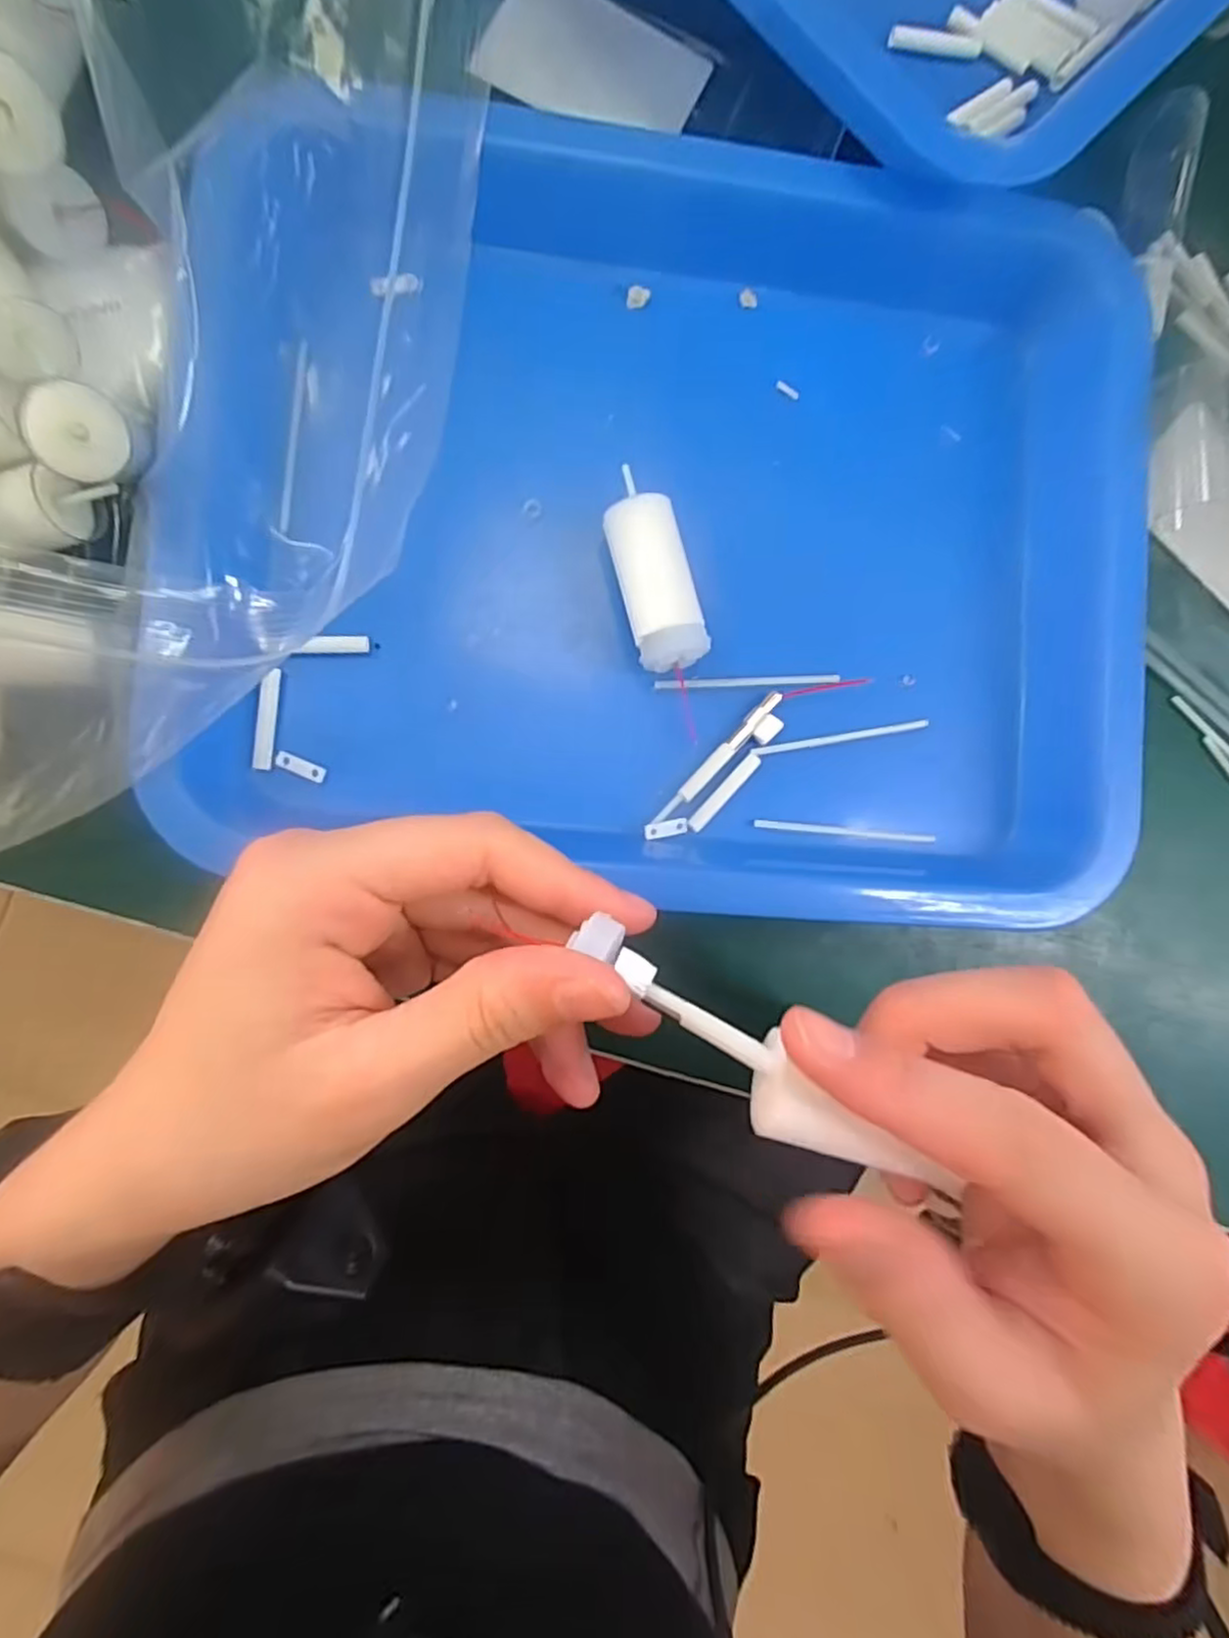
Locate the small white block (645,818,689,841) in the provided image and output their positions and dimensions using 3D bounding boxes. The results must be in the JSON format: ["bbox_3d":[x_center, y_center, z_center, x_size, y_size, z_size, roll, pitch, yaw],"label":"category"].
[{"bbox_3d":[0.016,0.003,0.219,0.014,0.004,0.005,-12,88,-8],"label":"small white block"}]

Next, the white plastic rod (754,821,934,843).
[{"bbox_3d":[0.075,0.004,0.226,0.059,0.004,0.004,5,87,-7],"label":"white plastic rod"}]

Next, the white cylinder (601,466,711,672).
[{"bbox_3d":[0.011,-0.073,0.218,0.022,0.020,0.055,-16,88,-8],"label":"white cylinder"}]

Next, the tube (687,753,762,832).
[{"bbox_3d":[0.035,-0.008,0.221,0.006,0.004,0.031,43,83,-3],"label":"tube"}]

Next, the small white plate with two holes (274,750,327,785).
[{"bbox_3d":[-0.093,-0.016,0.209,0.014,0.004,0.006,23,84,-5],"label":"small white plate with two holes"}]

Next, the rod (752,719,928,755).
[{"bbox_3d":[0.073,-0.026,0.227,0.059,0.004,0.004,-10,89,-7],"label":"rod"}]

